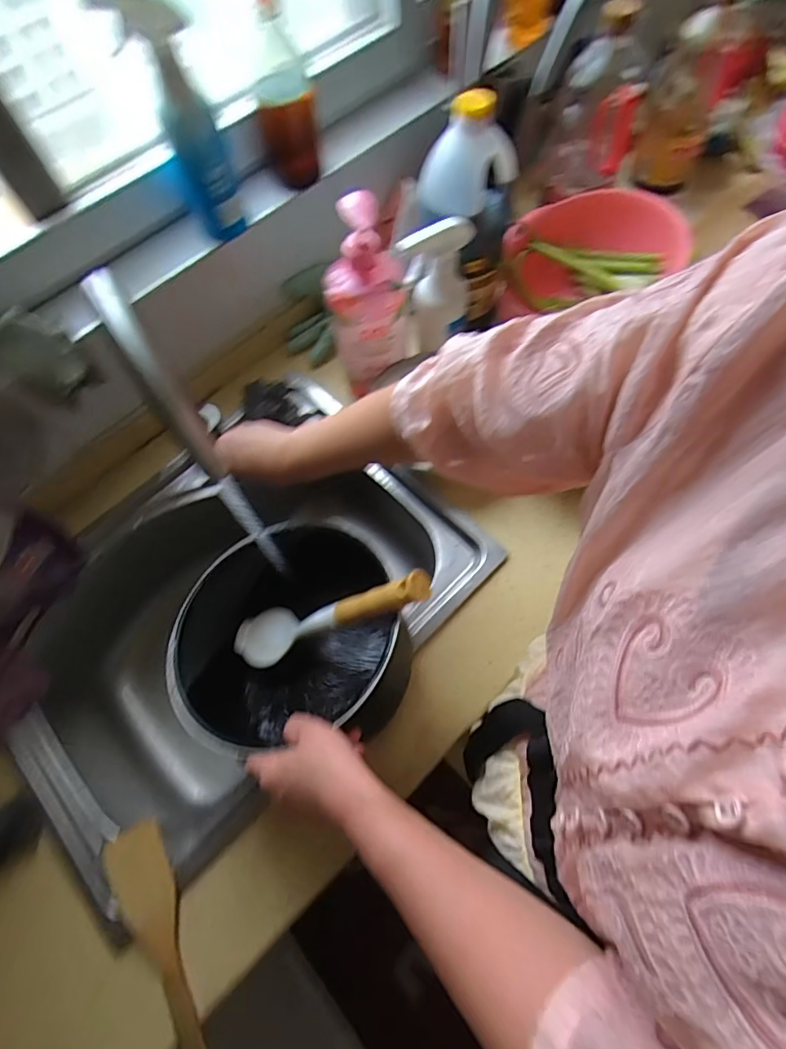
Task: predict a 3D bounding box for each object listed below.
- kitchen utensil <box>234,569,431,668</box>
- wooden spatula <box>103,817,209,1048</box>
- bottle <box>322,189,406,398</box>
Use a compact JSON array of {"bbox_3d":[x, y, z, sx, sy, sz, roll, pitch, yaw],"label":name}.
[{"bbox_3d":[-0.073,0.096,0.515,0.279,0.029,0.059,-24,59,38],"label":"kitchen utensil"},{"bbox_3d":[-0.216,0.417,0.485,0.052,0.021,0.246,-31,68,-10],"label":"wooden spatula"},{"bbox_3d":[-0.037,-0.271,0.621,0.094,0.251,0.063,-20,66,-6],"label":"bottle"}]

